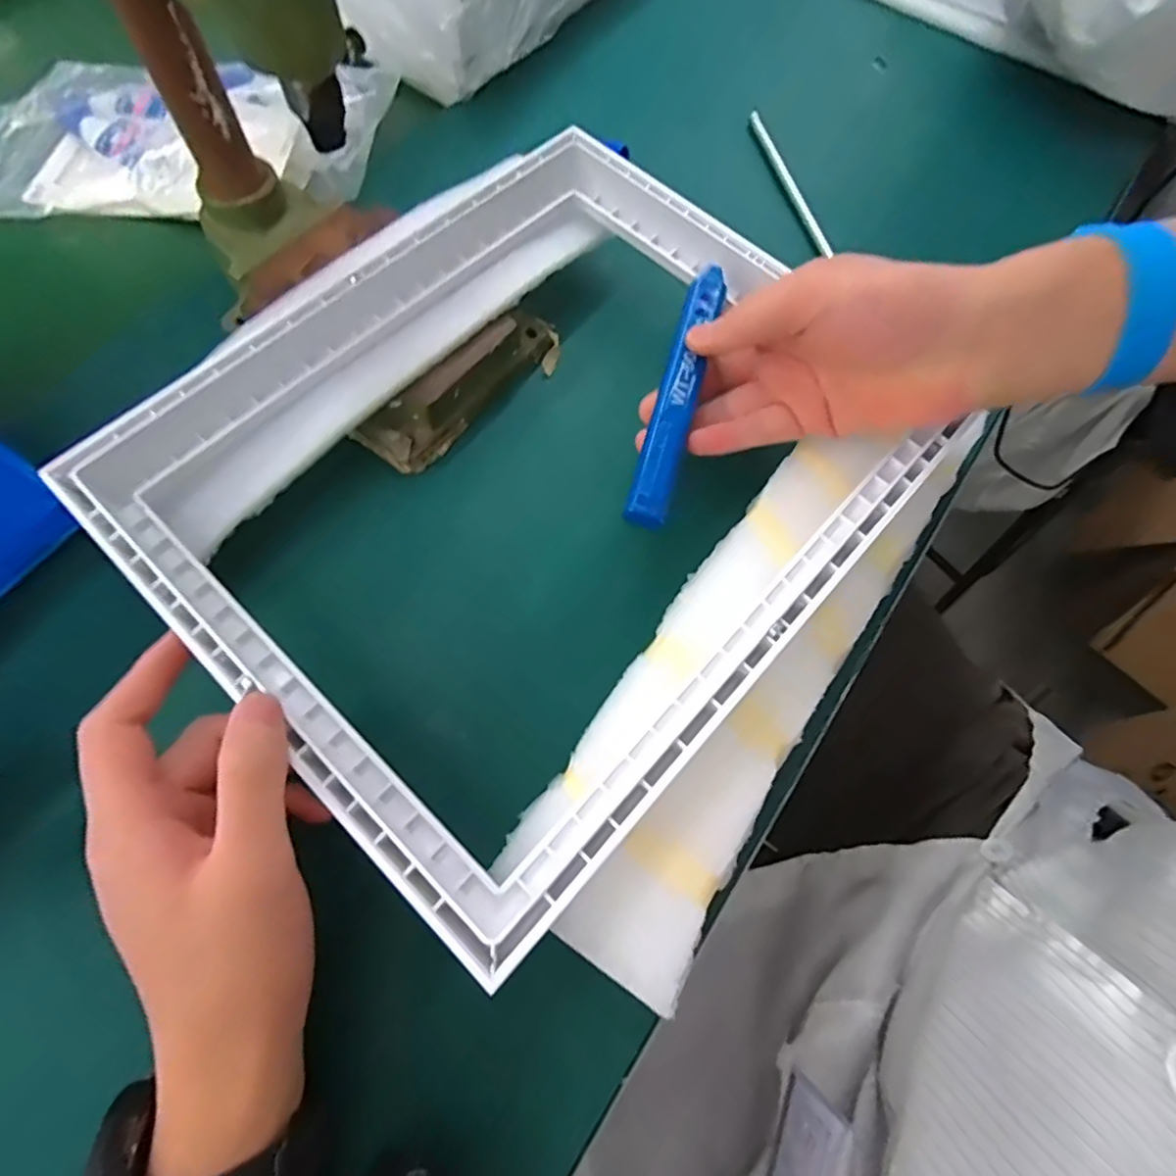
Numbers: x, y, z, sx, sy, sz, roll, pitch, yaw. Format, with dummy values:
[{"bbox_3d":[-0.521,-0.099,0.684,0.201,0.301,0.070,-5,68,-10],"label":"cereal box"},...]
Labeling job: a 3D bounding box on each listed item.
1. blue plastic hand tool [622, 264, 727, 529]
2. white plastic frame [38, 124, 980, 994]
[{"bbox_3d":[0.045,-0.096,0.292,0.019,0.010,0.145,15,77,3],"label":"blue plastic hand tool"},{"bbox_3d":[-0.022,-0.063,0.280,0.281,0.034,0.319,42,72,13],"label":"white plastic frame"}]

